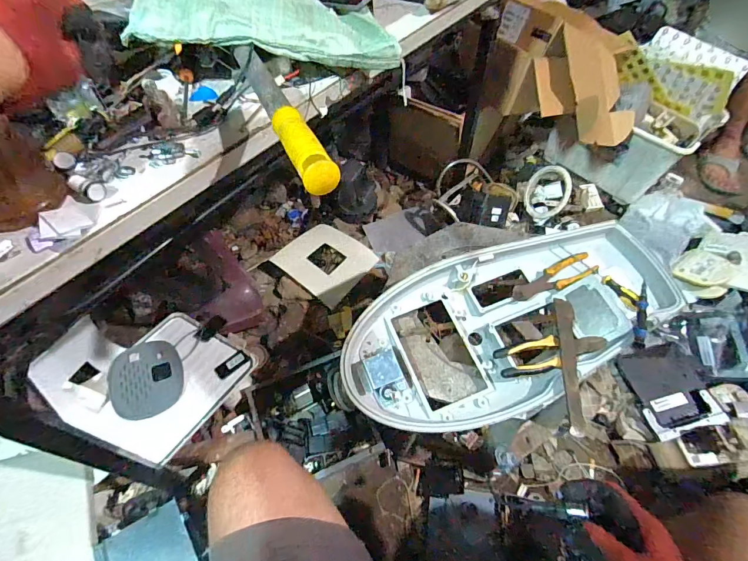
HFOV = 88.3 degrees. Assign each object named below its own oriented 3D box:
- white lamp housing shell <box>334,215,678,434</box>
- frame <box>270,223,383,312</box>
[{"bbox_3d":[0.245,0.084,0.680,0.606,0.073,0.295,-16,56,-9],"label":"white lamp housing shell"},{"bbox_3d":[-0.152,-0.067,1.219,0.256,0.050,0.237,32,61,21],"label":"frame"}]

